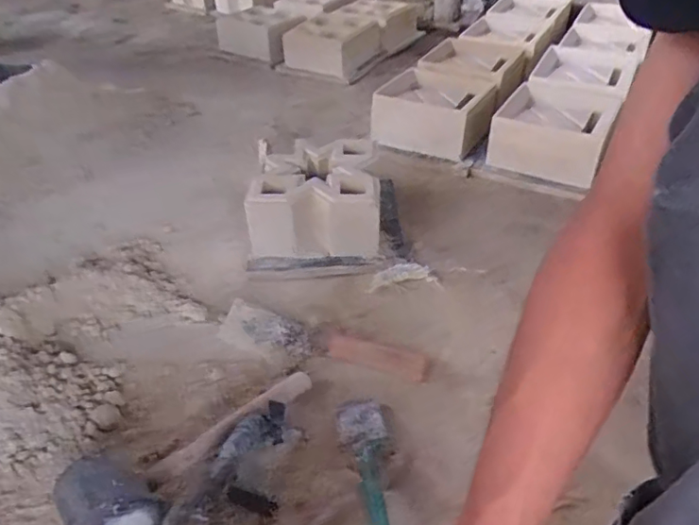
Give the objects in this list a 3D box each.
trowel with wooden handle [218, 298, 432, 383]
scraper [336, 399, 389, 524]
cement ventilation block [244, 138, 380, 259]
[{"bbox_3d":[-0.029,0.097,0.726,0.268,0.041,0.080,6,38,7],"label":"trowel with wooden handle"},{"bbox_3d":[0.021,0.222,0.559,0.053,0.034,0.247,-3,20,-5],"label":"scraper"},{"bbox_3d":[-0.056,-0.105,0.924,0.201,0.124,0.211,0,38,-2],"label":"cement ventilation block"}]

